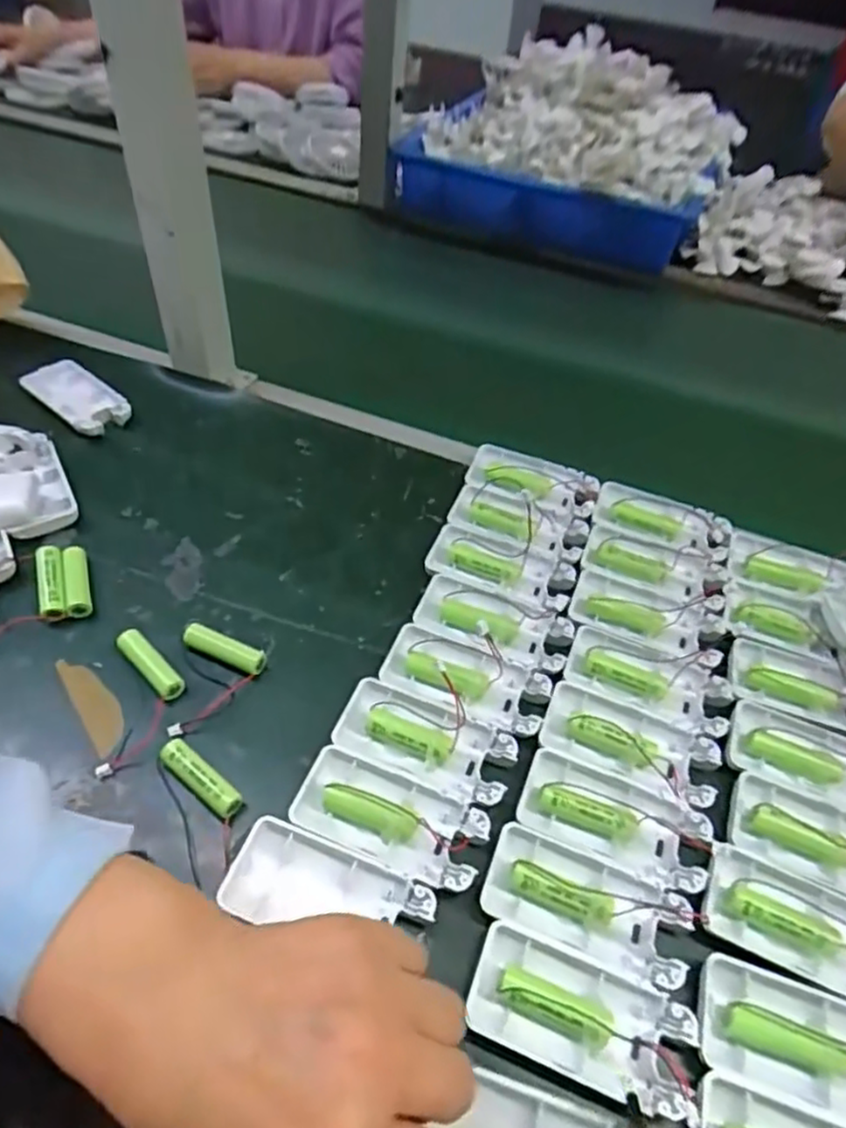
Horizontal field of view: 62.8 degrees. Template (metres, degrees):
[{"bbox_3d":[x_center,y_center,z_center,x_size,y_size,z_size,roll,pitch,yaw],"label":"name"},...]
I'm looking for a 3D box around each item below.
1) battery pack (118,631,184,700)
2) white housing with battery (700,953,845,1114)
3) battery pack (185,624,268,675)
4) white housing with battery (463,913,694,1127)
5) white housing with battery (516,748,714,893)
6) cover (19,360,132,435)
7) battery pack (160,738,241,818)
[{"bbox_3d":[-0.157,0.058,0.400,0.051,0.012,0.014,37,55,24],"label":"battery pack"},{"bbox_3d":[0.169,0.209,0.301,0.093,0.013,0.045,16,49,8],"label":"white housing with battery"},{"bbox_3d":[-0.117,0.051,0.410,0.050,0.014,0.014,20,49,12],"label":"battery pack"},{"bbox_3d":[0.068,0.197,0.300,0.093,0.019,0.046,20,49,12],"label":"white housing with battery"},{"bbox_3d":[0.098,0.132,0.354,0.095,0.012,0.047,22,50,14],"label":"white housing with battery"},{"bbox_3d":[-0.276,-0.133,0.554,0.092,0.014,0.046,32,53,21],"label":"cover"},{"bbox_3d":[-0.115,0.110,0.356,0.051,0.010,0.014,32,53,22],"label":"battery pack"}]

